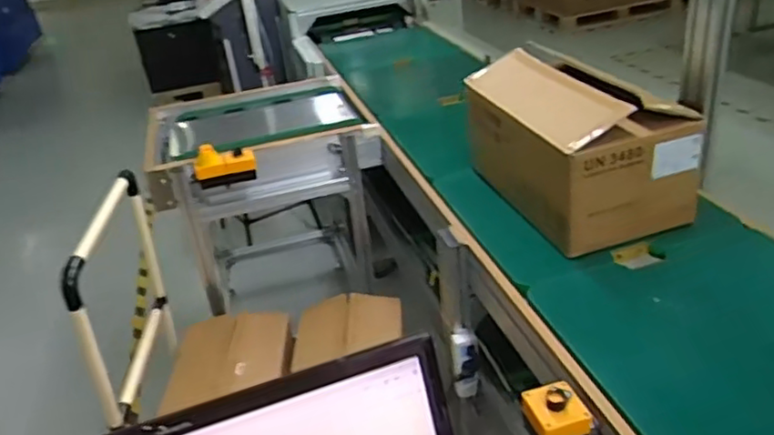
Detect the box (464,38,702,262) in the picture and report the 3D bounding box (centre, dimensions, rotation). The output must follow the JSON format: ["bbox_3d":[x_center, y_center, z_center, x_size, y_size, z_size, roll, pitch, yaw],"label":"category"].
[{"bbox_3d":[0.427,-0.177,1.463,0.331,0.315,0.510,-13,30,-12],"label":"box"}]

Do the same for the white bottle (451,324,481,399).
[{"bbox_3d":[0.186,0.342,1.521,0.063,0.184,0.085,-4,29,5],"label":"white bottle"}]

